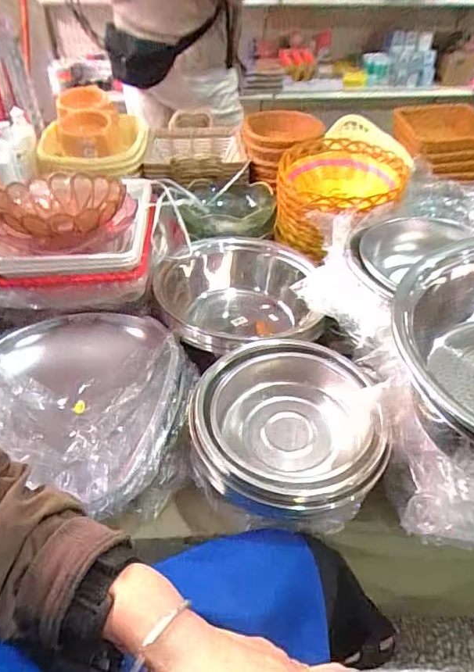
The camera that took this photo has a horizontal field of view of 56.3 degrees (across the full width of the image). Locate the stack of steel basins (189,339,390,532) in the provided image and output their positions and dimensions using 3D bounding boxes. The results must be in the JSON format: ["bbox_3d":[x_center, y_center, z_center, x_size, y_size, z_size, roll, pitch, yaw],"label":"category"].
[{"bbox_3d":[0.066,0.131,0.627,0.237,0.099,0.252,1,42,1],"label":"stack of steel basins"}]

